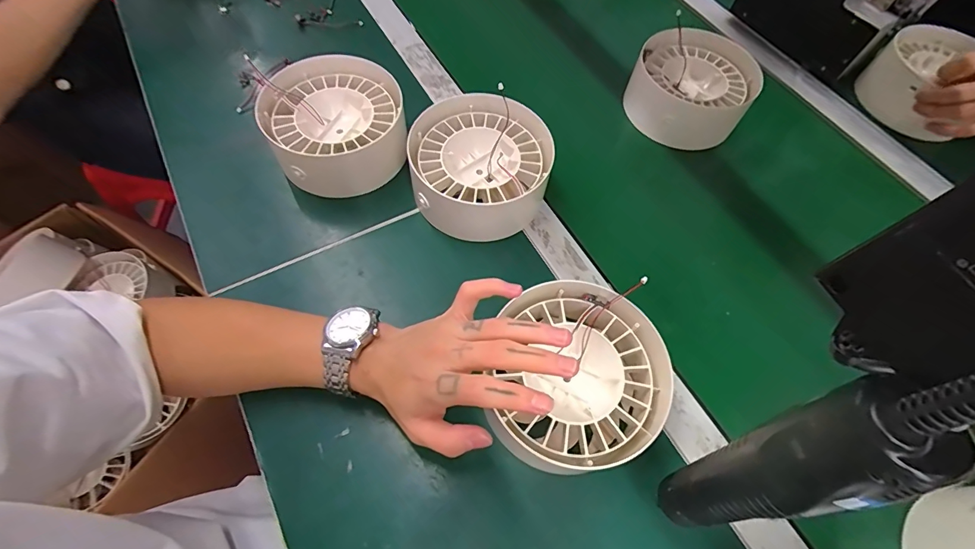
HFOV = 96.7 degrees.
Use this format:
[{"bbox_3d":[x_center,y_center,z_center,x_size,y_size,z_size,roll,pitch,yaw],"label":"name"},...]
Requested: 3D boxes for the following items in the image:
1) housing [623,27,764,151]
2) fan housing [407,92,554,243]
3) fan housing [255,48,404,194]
[{"bbox_3d":[0.250,-0.227,0.536,0.135,0.064,0.134,1,62,-1],"label":"housing"},{"bbox_3d":[-0.006,-0.111,0.446,0.134,0.060,0.144,1,62,-1],"label":"fan housing"},{"bbox_3d":[-0.157,-0.154,0.459,0.135,0.068,0.136,1,62,-1],"label":"fan housing"}]

